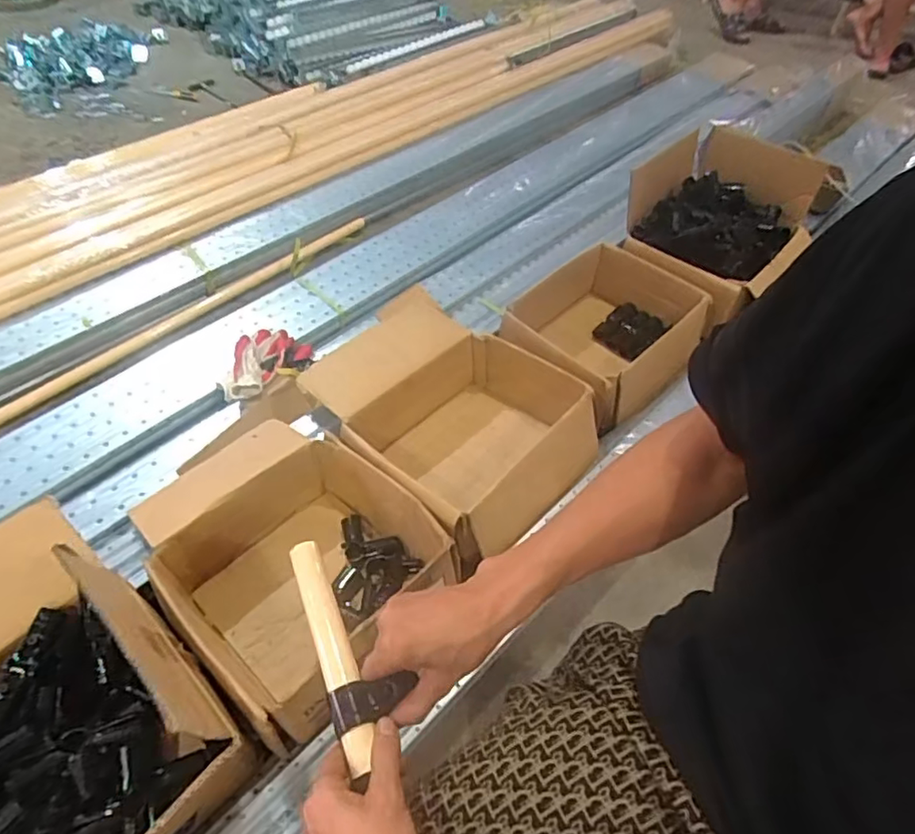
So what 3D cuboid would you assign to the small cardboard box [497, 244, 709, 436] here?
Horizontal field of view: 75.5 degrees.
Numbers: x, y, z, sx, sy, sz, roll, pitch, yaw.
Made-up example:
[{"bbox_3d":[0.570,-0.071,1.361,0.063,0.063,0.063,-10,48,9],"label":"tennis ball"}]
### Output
[{"bbox_3d":[0.296,-0.161,1.215,0.330,0.171,0.391,38,59,23],"label":"small cardboard box"}]

